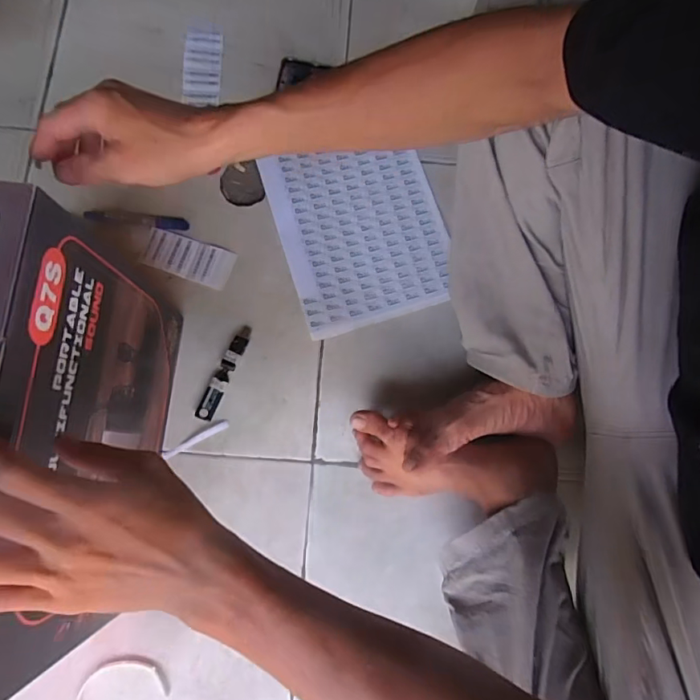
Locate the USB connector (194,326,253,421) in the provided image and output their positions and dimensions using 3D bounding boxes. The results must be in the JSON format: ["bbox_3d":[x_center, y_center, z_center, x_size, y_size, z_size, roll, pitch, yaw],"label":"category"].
[{"bbox_3d":[-0.150,0.027,0.574,0.020,0.012,0.121,24,79,3],"label":"USB connector"}]

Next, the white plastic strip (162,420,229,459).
[{"bbox_3d":[-0.181,0.105,0.562,0.081,0.005,0.010,-27,81,-7],"label":"white plastic strip"}]

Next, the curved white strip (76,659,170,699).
[{"bbox_3d":[-0.247,0.359,0.504,0.100,0.007,0.054,-22,80,-6],"label":"curved white strip"}]

